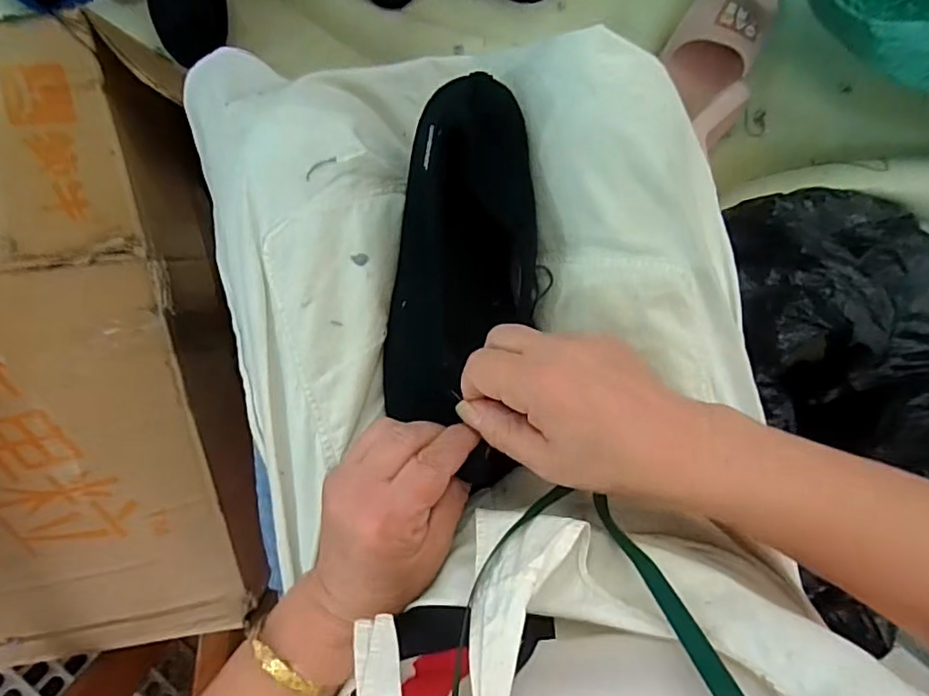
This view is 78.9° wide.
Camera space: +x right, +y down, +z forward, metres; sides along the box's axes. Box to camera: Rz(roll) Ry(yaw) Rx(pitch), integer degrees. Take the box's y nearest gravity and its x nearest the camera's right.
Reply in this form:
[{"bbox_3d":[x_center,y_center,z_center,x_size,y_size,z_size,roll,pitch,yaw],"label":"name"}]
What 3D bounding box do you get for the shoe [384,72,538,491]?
[{"bbox_3d":[0.002,-0.038,0.342,0.089,0.059,0.240,7,98,-4],"label":"shoe"}]

